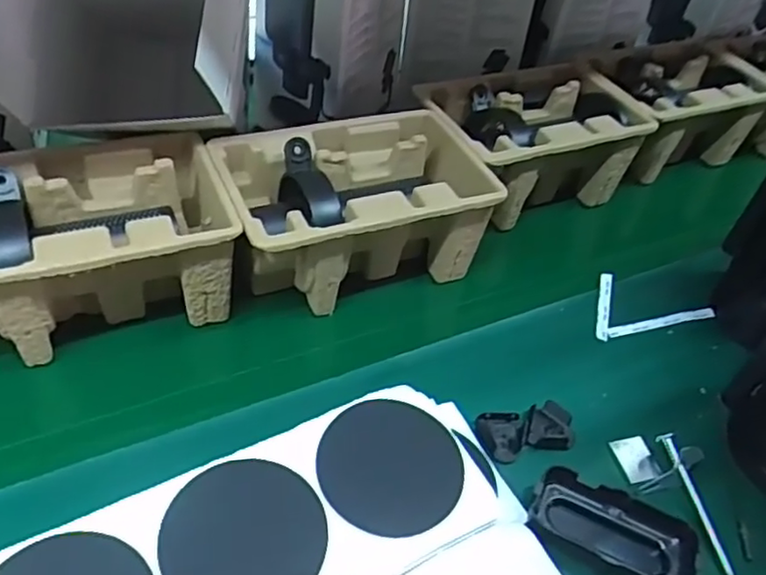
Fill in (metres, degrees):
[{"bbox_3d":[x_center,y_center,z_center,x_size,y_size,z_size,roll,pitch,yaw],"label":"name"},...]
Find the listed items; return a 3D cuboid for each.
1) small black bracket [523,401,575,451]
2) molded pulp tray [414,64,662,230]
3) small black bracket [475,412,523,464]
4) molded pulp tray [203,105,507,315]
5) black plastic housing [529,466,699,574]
[{"bbox_3d":[0.130,0.110,0.504,0.037,0.012,0.044,18,44,12],"label":"small black bracket"},{"bbox_3d":[0.158,-0.151,0.709,0.235,0.110,0.147,-21,49,-26],"label":"molded pulp tray"},{"bbox_3d":[0.090,0.112,0.493,0.032,0.009,0.037,3,43,-3],"label":"small black bracket"},{"bbox_3d":[-0.025,-0.064,0.585,0.221,0.106,0.148,-17,47,-23],"label":"molded pulp tray"},{"bbox_3d":[0.157,0.163,0.442,0.108,0.023,0.055,22,45,16],"label":"black plastic housing"}]

